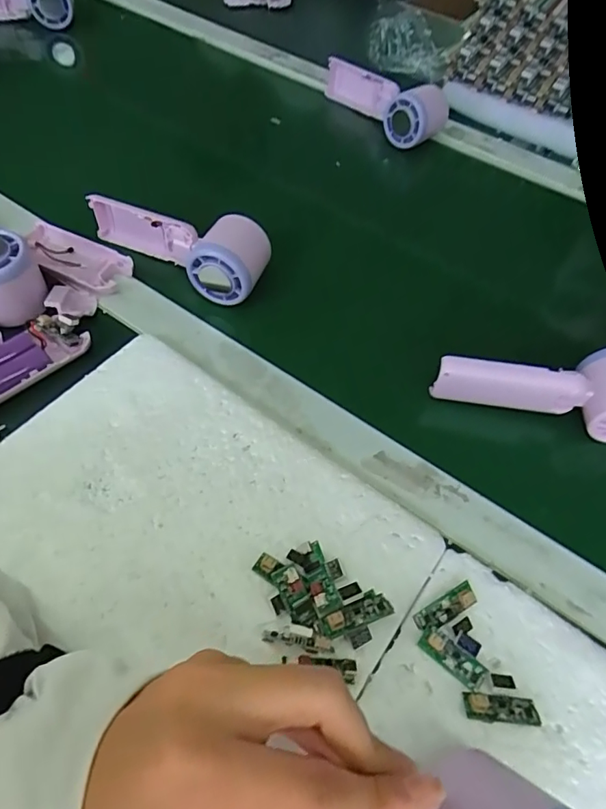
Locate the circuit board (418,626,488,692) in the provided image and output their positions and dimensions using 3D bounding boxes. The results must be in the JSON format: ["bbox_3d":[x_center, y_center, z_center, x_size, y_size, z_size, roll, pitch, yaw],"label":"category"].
[{"bbox_3d":[0.082,0.139,0.274,0.037,0.005,0.013,37,79,11],"label":"circuit board"}]

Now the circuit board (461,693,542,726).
[{"bbox_3d":[0.105,0.161,0.263,0.037,0.010,0.012,6,59,1],"label":"circuit board"}]

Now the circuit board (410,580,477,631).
[{"bbox_3d":[0.083,0.118,0.289,0.039,0.010,0.013,-25,64,-17],"label":"circuit board"}]

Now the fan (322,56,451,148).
[{"bbox_3d":[0.099,-0.374,0.608,0.061,0.058,0.161,-35,67,-21],"label":"fan"}]

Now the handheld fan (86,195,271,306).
[{"bbox_3d":[-0.111,-0.149,0.436,0.166,0.061,0.060,23,61,10],"label":"handheld fan"}]

